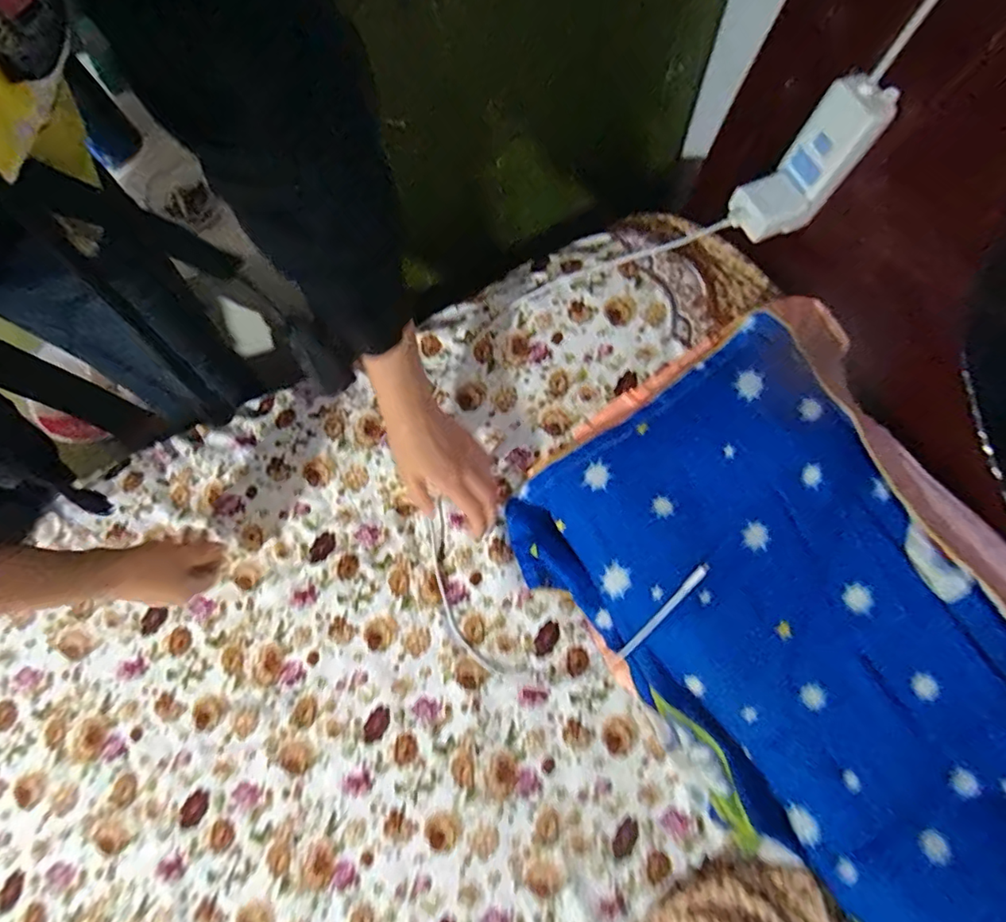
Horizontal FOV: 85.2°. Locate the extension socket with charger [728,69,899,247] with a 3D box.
[{"bbox_3d":[0.271,-0.267,0.502,0.099,0.118,0.062,-36,75,-7],"label":"extension socket with charger"}]

